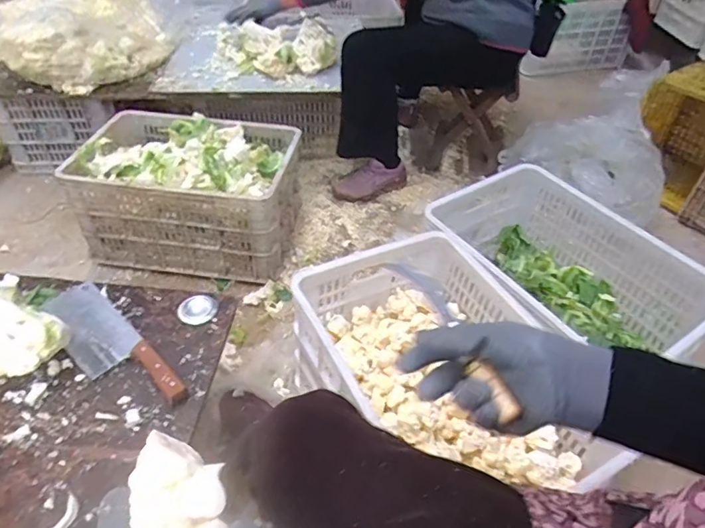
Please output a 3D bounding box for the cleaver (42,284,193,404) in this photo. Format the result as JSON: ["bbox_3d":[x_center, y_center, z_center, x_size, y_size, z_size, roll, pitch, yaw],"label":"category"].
[{"bbox_3d":[-0.379,0.125,0.792,0.306,0.027,0.093,34,51,30],"label":"cleaver"}]

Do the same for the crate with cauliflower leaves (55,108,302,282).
[{"bbox_3d":[-0.432,-0.185,1.371,0.540,0.277,0.354,8,42,5],"label":"crate with cauliflower leaves"}]

